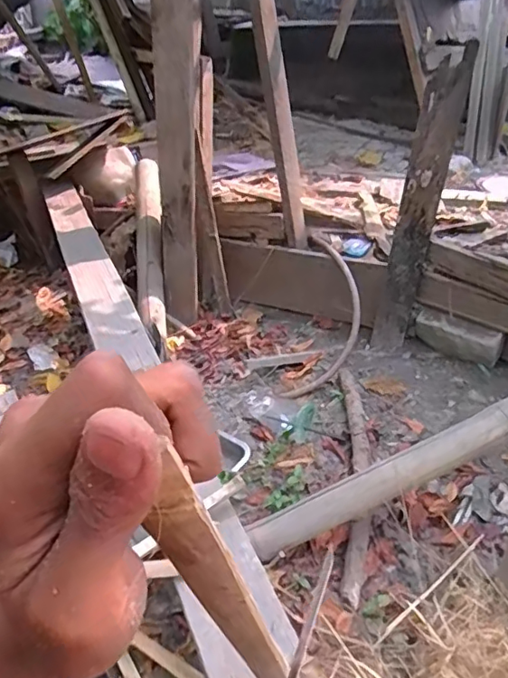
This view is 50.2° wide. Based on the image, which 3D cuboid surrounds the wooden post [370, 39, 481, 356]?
[{"bbox_3d":[0.367,-0.270,1.227,0.088,0.664,0.047,16,30,19],"label":"wooden post"}]

